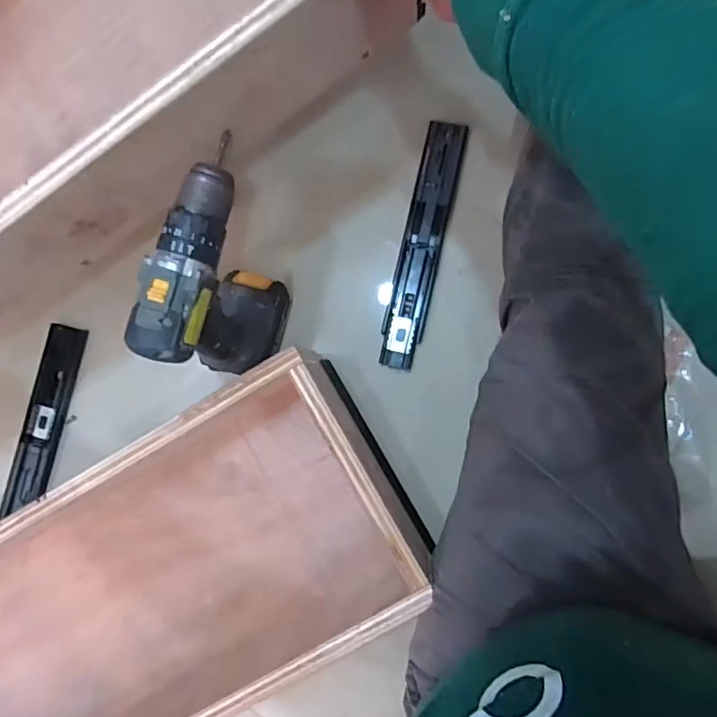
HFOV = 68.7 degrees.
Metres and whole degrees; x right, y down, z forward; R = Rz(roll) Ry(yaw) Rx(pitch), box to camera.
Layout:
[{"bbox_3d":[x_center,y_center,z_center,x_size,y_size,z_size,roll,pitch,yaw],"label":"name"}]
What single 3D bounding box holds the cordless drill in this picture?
[{"bbox_3d":[-0.122,-0.079,0.505,0.065,0.219,0.183,4,86,8],"label":"cordless drill"}]

